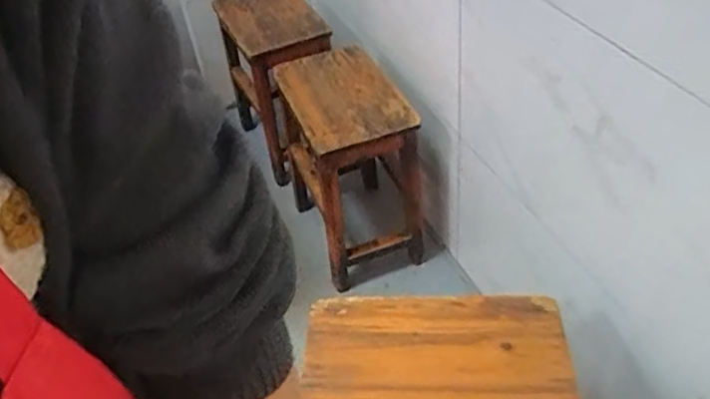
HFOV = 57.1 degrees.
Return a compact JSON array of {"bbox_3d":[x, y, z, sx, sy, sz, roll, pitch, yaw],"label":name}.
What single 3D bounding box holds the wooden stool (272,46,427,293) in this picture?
[{"bbox_3d":[-0.016,-0.098,1.625,0.250,0.429,0.440,-19,44,-12],"label":"wooden stool"}]

